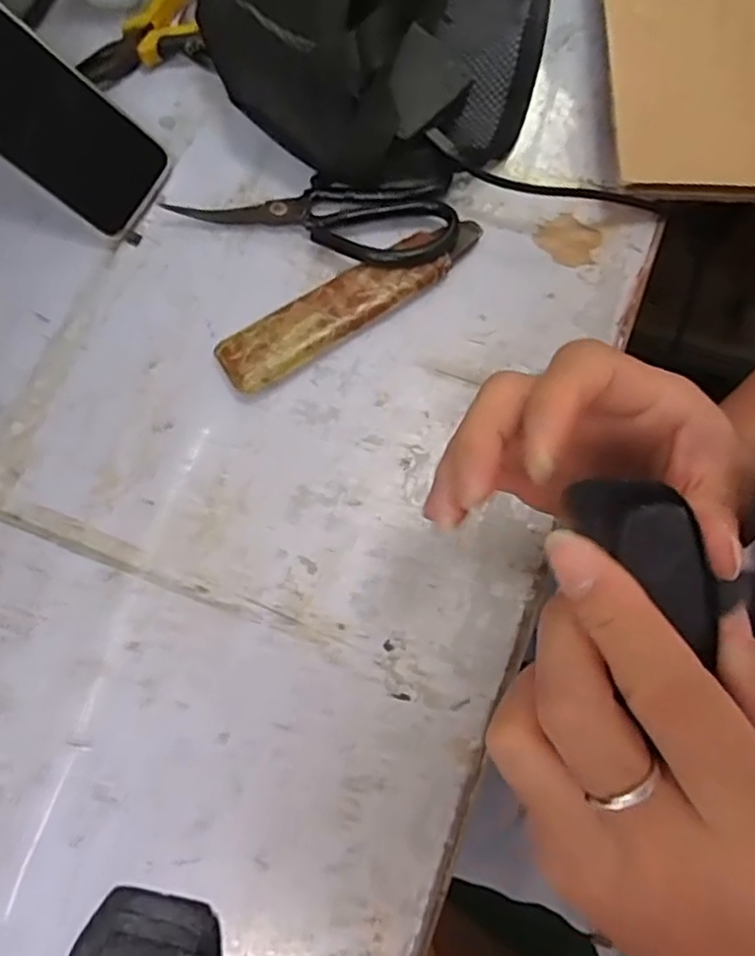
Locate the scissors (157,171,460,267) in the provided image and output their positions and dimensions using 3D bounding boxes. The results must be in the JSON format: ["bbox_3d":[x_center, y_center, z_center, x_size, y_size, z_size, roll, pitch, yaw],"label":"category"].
[{"bbox_3d":[-0.039,-0.169,0.441,0.181,0.019,0.064,5,76,-1],"label":"scissors"}]

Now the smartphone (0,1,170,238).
[{"bbox_3d":[-0.211,-0.226,0.406,0.164,0.015,0.077,35,75,-30],"label":"smartphone"}]

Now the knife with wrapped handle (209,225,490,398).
[{"bbox_3d":[-0.013,-0.114,0.431,0.187,0.018,0.038,-33,79,-9],"label":"knife with wrapped handle"}]

